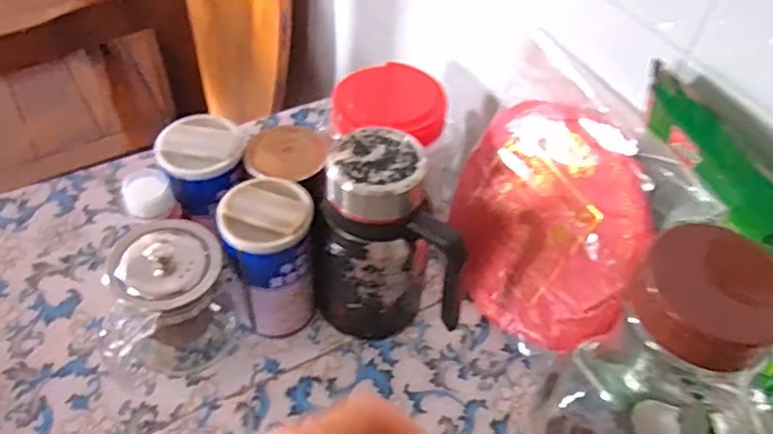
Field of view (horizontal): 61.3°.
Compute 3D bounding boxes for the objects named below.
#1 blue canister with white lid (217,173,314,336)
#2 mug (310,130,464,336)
[{"bbox_3d":[-0.087,0.035,0.505,0.061,0.123,0.065,1,49,-1],"label":"blue canister with white lid"},{"bbox_3d":[0.004,0.023,0.495,0.113,0.168,0.075,10,50,6],"label":"mug"}]

